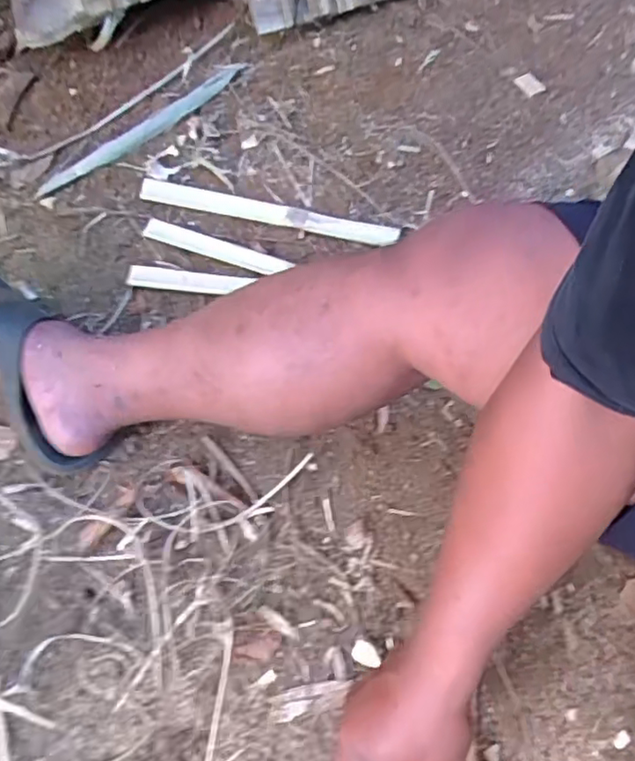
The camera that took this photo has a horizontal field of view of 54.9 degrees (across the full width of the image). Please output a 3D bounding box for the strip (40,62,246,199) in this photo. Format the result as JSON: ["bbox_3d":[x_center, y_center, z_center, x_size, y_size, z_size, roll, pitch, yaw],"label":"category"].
[{"bbox_3d":[-0.226,-0.336,0.807,0.321,0.014,0.042,-42,65,-15],"label":"strip"}]

